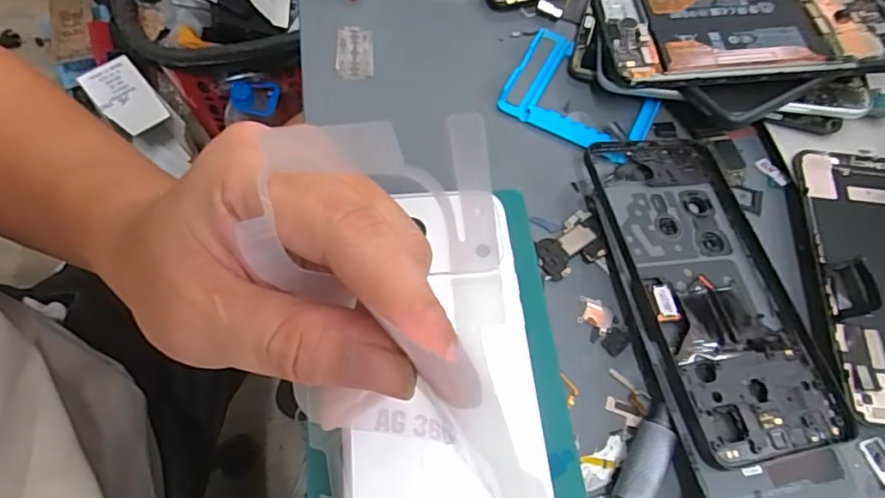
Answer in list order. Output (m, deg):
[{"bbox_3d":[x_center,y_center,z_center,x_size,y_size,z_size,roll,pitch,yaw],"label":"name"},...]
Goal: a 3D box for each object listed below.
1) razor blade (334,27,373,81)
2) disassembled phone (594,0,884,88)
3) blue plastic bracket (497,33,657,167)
[{"bbox_3d":[-0.053,-0.117,0.329,0.022,0.004,0.040,-2,64,-6],"label":"razor blade"},{"bbox_3d":[0.175,-0.124,0.306,0.170,0.007,0.072,-4,64,-1],"label":"disassembled phone"},{"bbox_3d":[0.081,-0.088,0.320,0.084,0.013,0.069,30,67,11],"label":"blue plastic bracket"}]

